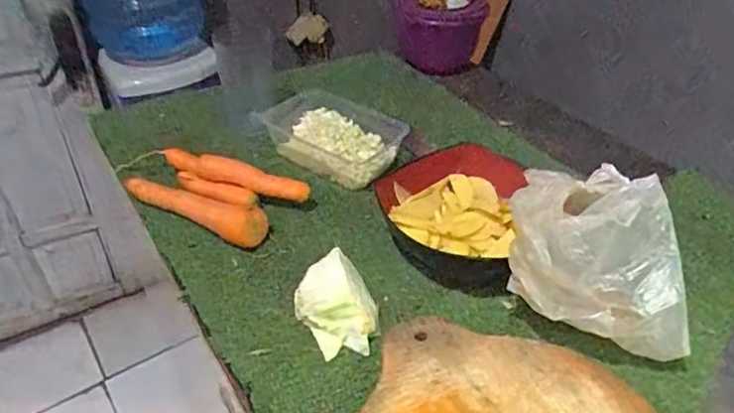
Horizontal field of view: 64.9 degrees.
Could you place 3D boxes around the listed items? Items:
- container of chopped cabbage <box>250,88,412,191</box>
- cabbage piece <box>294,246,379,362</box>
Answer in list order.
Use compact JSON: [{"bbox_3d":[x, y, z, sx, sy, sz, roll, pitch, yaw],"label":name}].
[{"bbox_3d":[-0.050,-0.101,0.755,0.200,0.050,0.120,27,46,29],"label":"container of chopped cabbage"},{"bbox_3d":[-0.028,0.083,0.510,0.067,0.050,0.077,-10,40,-12],"label":"cabbage piece"}]

